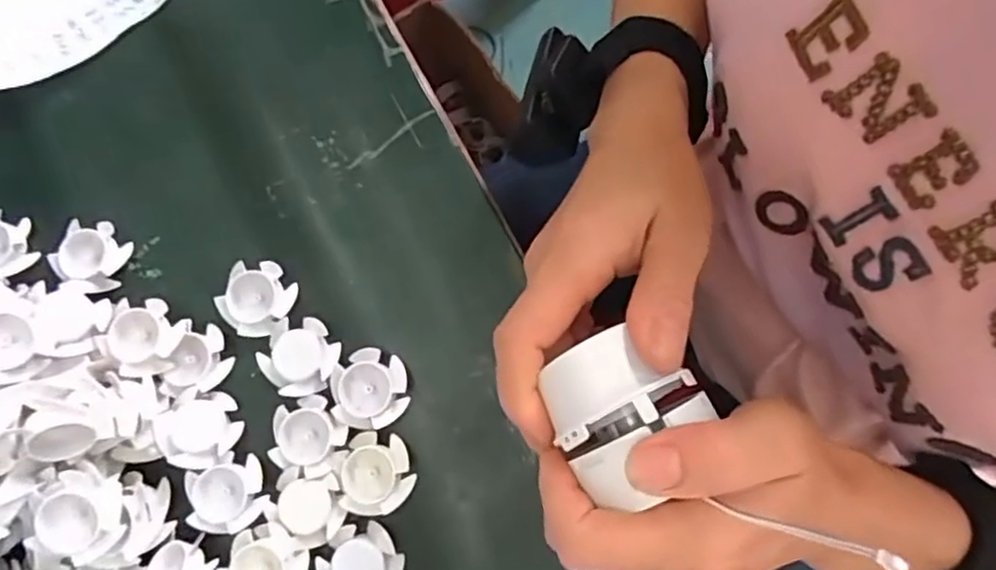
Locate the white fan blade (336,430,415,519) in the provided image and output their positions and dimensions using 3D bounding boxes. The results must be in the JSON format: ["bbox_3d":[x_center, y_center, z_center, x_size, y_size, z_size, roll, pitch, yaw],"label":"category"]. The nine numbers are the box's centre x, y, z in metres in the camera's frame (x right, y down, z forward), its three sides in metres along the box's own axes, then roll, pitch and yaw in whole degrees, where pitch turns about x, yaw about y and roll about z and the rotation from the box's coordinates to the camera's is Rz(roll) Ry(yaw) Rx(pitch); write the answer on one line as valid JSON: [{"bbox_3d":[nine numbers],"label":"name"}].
[{"bbox_3d":[-0.061,0.096,0.337,0.036,0.006,0.039,1,79,4],"label":"white fan blade"}]

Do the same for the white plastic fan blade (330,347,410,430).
[{"bbox_3d":[-0.066,0.054,0.344,0.038,0.008,0.039,-3,79,4],"label":"white plastic fan blade"}]

